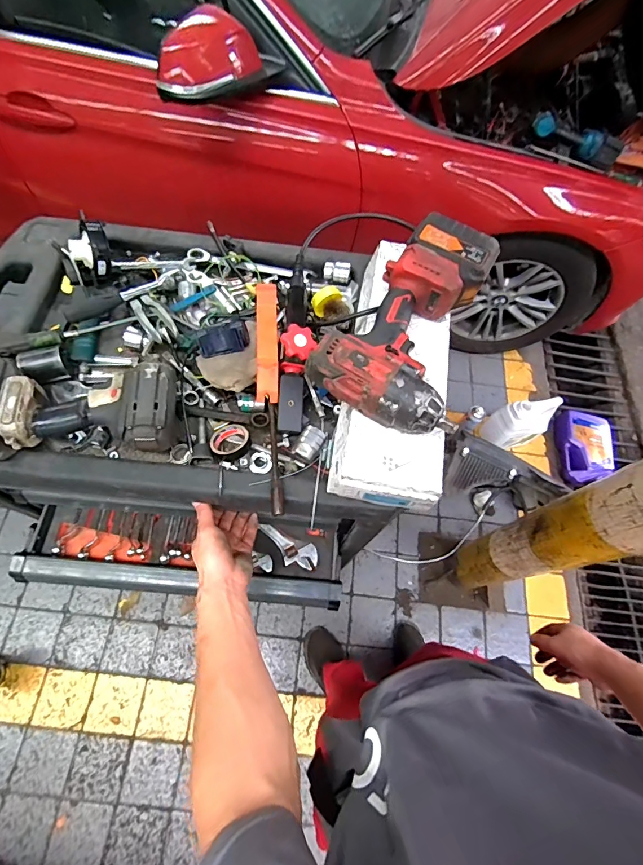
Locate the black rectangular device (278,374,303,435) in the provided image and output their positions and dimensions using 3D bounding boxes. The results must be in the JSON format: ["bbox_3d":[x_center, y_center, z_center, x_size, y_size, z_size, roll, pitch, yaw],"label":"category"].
[{"bbox_3d":[-0.045,-0.043,0.598,0.033,0.011,0.085,2,82,-2],"label":"black rectangular device"}]

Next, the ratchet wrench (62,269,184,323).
[{"bbox_3d":[-0.304,-0.218,0.653,0.027,0.021,0.195,42,57,15],"label":"ratchet wrench"}]

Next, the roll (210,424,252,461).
[{"bbox_3d":[-0.128,0.012,0.583,0.055,0.020,0.050,-17,67,-11],"label":"roll"}]

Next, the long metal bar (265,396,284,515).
[{"bbox_3d":[-0.066,0.029,0.572,0.015,0.016,0.173,-5,65,-6],"label":"long metal bar"}]

